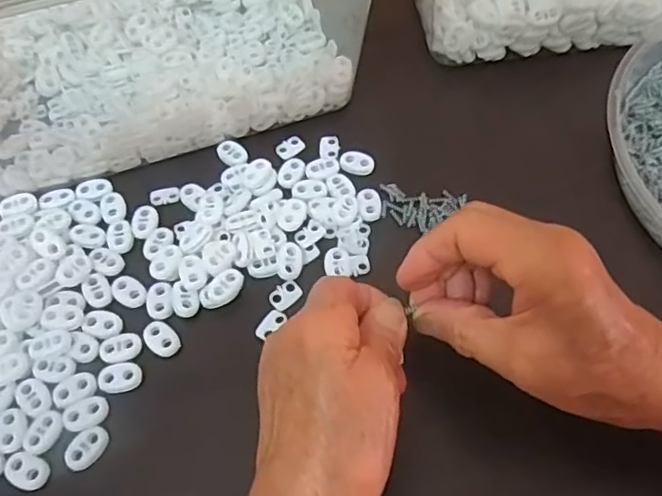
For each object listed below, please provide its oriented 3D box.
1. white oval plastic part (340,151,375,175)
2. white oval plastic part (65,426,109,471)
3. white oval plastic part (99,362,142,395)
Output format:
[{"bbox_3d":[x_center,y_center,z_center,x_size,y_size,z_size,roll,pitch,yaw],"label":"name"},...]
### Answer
[{"bbox_3d":[0.017,-0.055,0.382,0.022,0.005,0.016,9,61,7],"label":"white oval plastic part"},{"bbox_3d":[-0.123,0.101,0.296,0.014,0.006,0.023,36,67,20],"label":"white oval plastic part"},{"bbox_3d":[-0.113,0.069,0.312,0.022,0.004,0.016,-12,60,-5],"label":"white oval plastic part"}]

